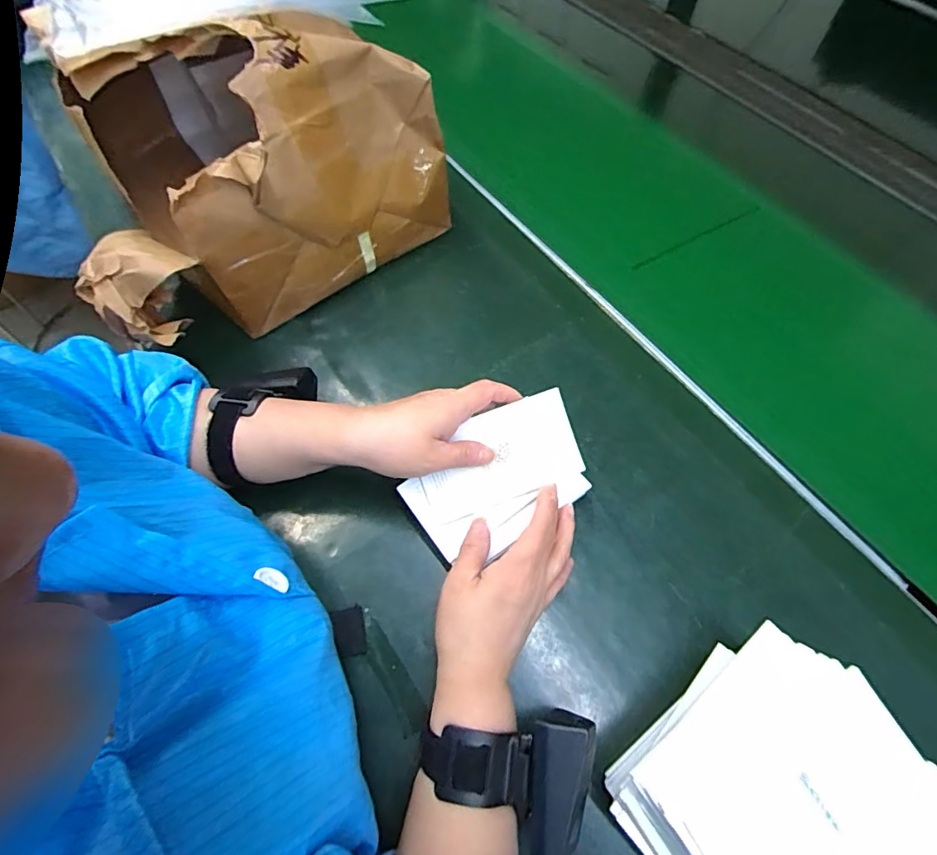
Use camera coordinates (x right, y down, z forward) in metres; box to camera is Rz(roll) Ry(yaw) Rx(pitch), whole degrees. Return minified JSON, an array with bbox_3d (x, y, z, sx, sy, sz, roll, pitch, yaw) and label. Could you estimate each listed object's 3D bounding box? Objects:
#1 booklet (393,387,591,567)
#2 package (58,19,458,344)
[{"bbox_3d":[0.024,0.036,0.372,0.132,0.008,0.086,-32,88,-7],"label":"booklet"},{"bbox_3d":[-0.198,-0.227,0.444,0.310,0.192,0.179,-38,68,-19],"label":"package"}]

